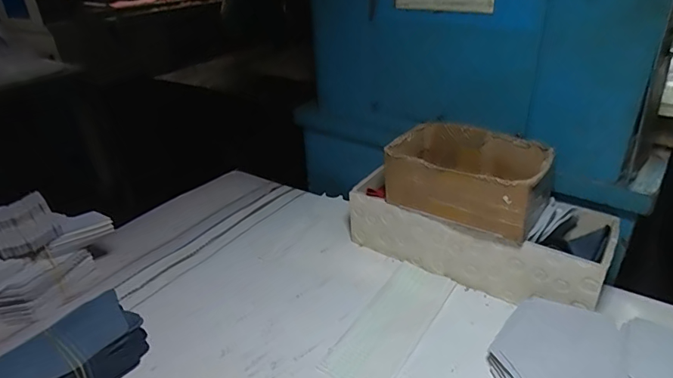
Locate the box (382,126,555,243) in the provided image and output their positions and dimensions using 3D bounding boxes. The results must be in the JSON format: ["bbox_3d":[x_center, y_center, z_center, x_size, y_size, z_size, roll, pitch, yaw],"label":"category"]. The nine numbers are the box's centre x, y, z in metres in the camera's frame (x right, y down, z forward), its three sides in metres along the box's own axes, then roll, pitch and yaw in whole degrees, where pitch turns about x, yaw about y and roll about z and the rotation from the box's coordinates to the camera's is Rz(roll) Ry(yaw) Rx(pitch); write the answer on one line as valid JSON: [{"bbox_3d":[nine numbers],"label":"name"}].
[{"bbox_3d":[0.161,-0.015,0.547,0.186,0.079,0.122,22,39,36],"label":"box"}]

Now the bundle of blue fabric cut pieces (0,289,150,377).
[{"bbox_3d":[-0.282,0.179,0.449,0.086,0.060,0.150,19,35,35],"label":"bundle of blue fabric cut pieces"}]

